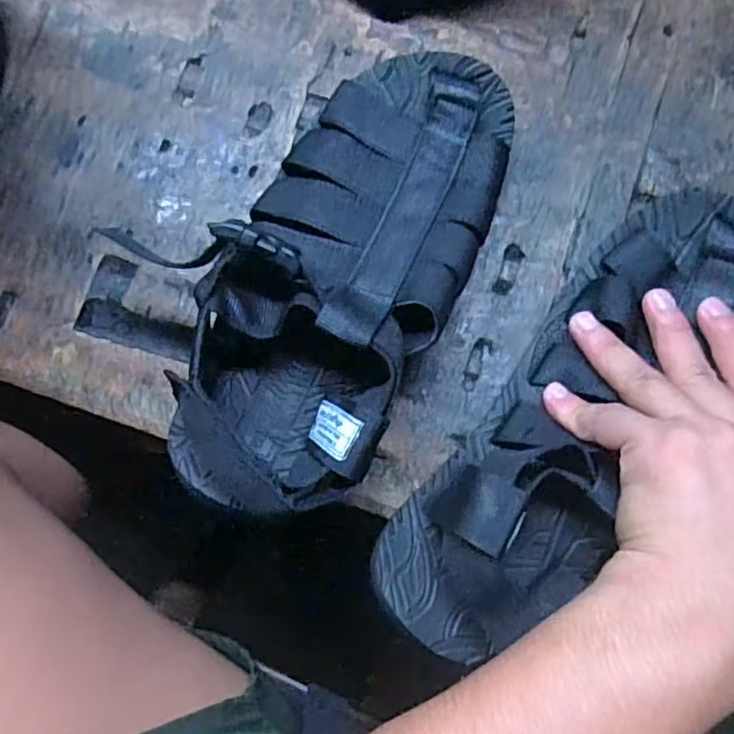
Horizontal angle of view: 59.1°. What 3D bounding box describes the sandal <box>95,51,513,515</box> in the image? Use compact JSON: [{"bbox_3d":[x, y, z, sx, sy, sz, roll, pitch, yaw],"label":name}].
[{"bbox_3d":[-0.010,-0.050,0.329,0.103,0.078,0.246,28,84,6],"label":"sandal"}]

